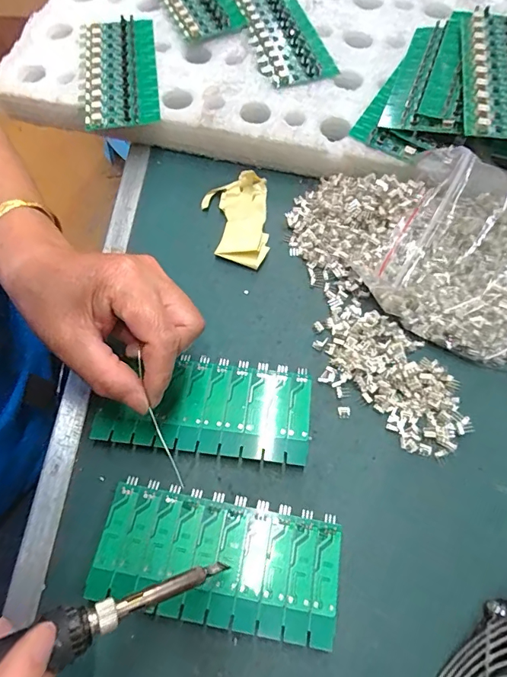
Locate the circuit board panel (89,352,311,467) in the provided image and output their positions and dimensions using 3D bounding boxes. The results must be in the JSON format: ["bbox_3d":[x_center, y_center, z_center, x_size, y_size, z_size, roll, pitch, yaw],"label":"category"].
[{"bbox_3d":[-0.031,0.043,0.290,0.136,0.009,0.065,6,65,3],"label":"circuit board panel"}]

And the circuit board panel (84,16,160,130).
[{"bbox_3d":[-0.119,-0.240,0.386,0.061,0.007,0.133,-7,65,-3],"label":"circuit board panel"}]

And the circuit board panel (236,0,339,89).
[{"bbox_3d":[0.028,-0.285,0.407,0.063,0.009,0.135,-13,66,-6],"label":"circuit board panel"}]

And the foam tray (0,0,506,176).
[{"bbox_3d":[0.049,-0.317,0.441,0.509,0.044,0.379,11,66,5],"label":"foam tray"}]

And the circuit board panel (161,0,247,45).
[{"bbox_3d":[-0.061,-0.344,0.432,0.061,0.011,0.143,-24,67,-10],"label":"circuit board panel"}]

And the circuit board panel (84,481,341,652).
[{"bbox_3d":[-0.021,0.128,0.251,0.137,0.004,0.063,10,59,5],"label":"circuit board panel"}]

